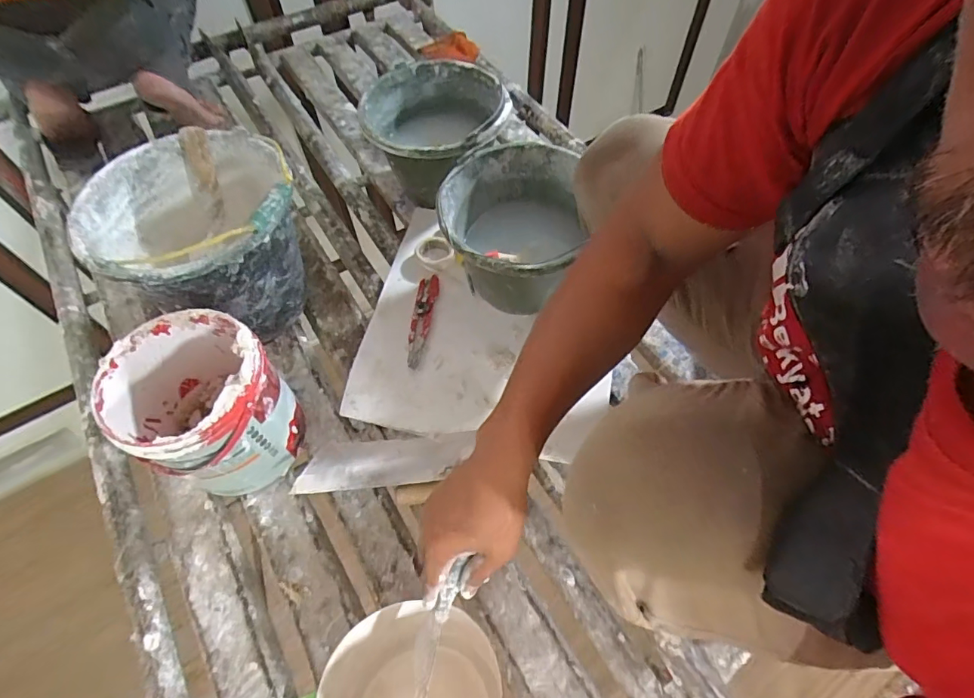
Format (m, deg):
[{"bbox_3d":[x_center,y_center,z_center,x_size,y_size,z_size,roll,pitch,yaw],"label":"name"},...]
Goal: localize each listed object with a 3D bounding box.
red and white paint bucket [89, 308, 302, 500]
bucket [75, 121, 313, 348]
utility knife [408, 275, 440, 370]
[{"bbox_3d":[-0.350,0.073,0.629,0.174,0.183,0.166,0,58,0],"label":"red and white paint bucket"},{"bbox_3d":[-0.402,-0.156,0.729,0.282,0.227,0.263,0,58,0],"label":"bucket"},{"bbox_3d":[-0.106,-0.049,0.795,0.030,0.022,0.171,6,59,4],"label":"utility knife"}]

